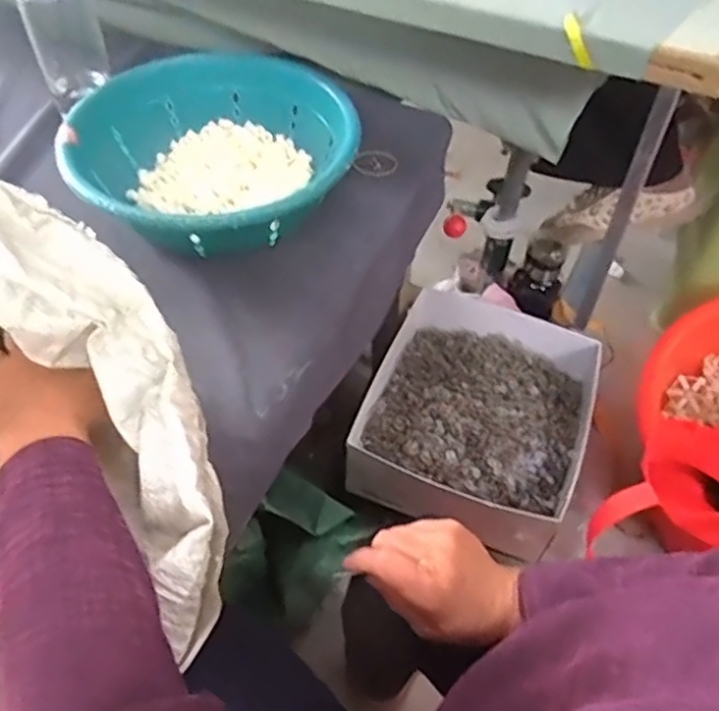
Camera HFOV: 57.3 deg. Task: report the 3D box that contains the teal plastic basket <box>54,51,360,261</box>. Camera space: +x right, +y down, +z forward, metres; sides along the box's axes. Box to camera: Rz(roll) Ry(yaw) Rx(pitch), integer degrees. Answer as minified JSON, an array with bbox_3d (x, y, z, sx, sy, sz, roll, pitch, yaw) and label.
[{"bbox_3d":[-0.134,-0.185,0.626,0.253,0.078,0.251,-25,56,-19],"label":"teal plastic basket"}]

